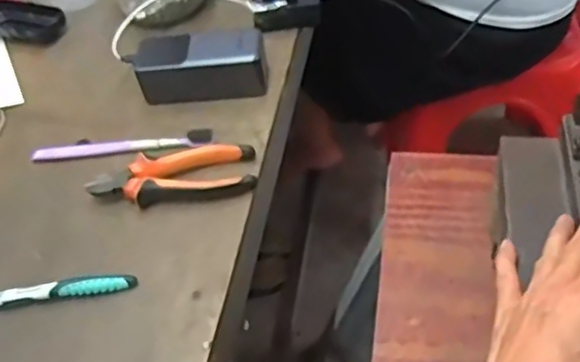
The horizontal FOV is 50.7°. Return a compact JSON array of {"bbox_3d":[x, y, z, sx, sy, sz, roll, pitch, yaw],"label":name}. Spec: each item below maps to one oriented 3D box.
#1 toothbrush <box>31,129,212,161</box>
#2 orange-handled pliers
[{"bbox_3d":[-0.165,-0.035,0.603,0.178,0.015,0.019,-6,49,4],"label":"toothbrush"},{"bbox_3d":[-0.108,-0.005,0.558,0.149,0.020,0.048,-10,49,1],"label":"orange-handled pliers"}]

